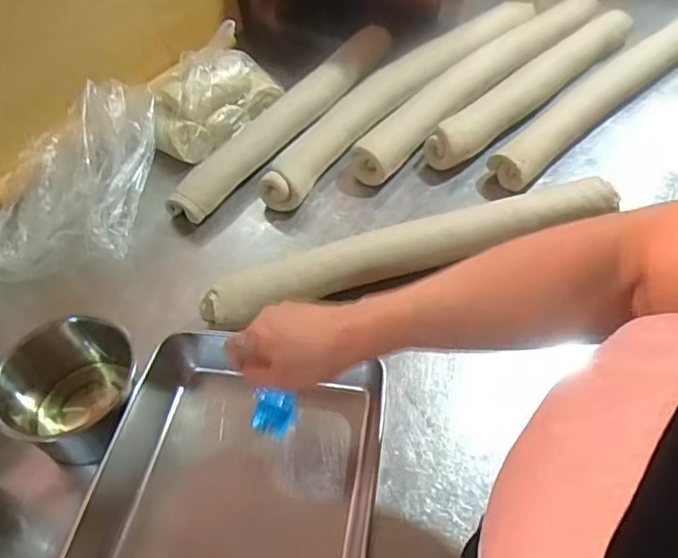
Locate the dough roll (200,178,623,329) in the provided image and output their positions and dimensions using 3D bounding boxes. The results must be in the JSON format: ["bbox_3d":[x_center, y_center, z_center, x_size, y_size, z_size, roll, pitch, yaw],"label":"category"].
[{"bbox_3d":[0.092,-0.038,0.689,0.518,0.052,0.057,-17,52,-11],"label":"dough roll"}]

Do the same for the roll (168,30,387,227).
[{"bbox_3d":[-0.074,-0.253,0.862,0.076,0.050,0.483,29,58,24],"label":"roll"}]

